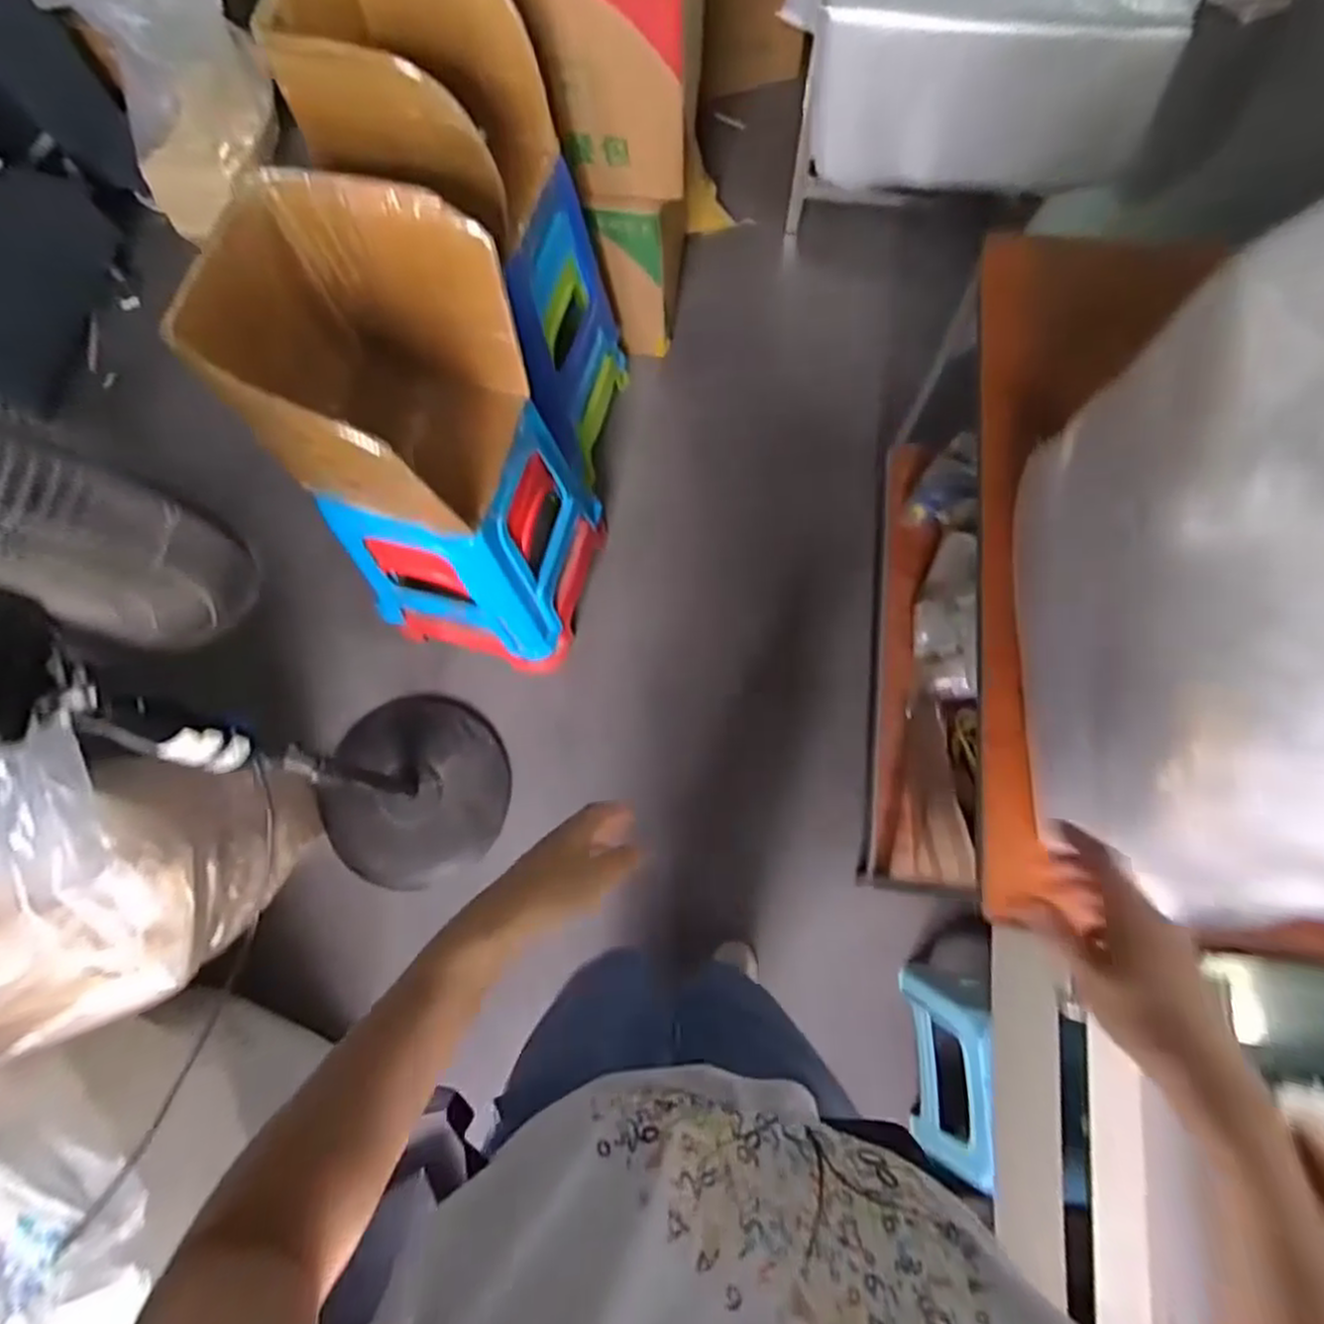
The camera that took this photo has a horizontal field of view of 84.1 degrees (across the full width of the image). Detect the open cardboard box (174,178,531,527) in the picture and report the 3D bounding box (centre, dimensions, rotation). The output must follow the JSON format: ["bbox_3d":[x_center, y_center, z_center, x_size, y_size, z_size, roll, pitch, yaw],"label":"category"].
[{"bbox_3d":[-0.374,-0.360,0.958,0.277,0.353,0.307,16,75,5],"label":"open cardboard box"}]

